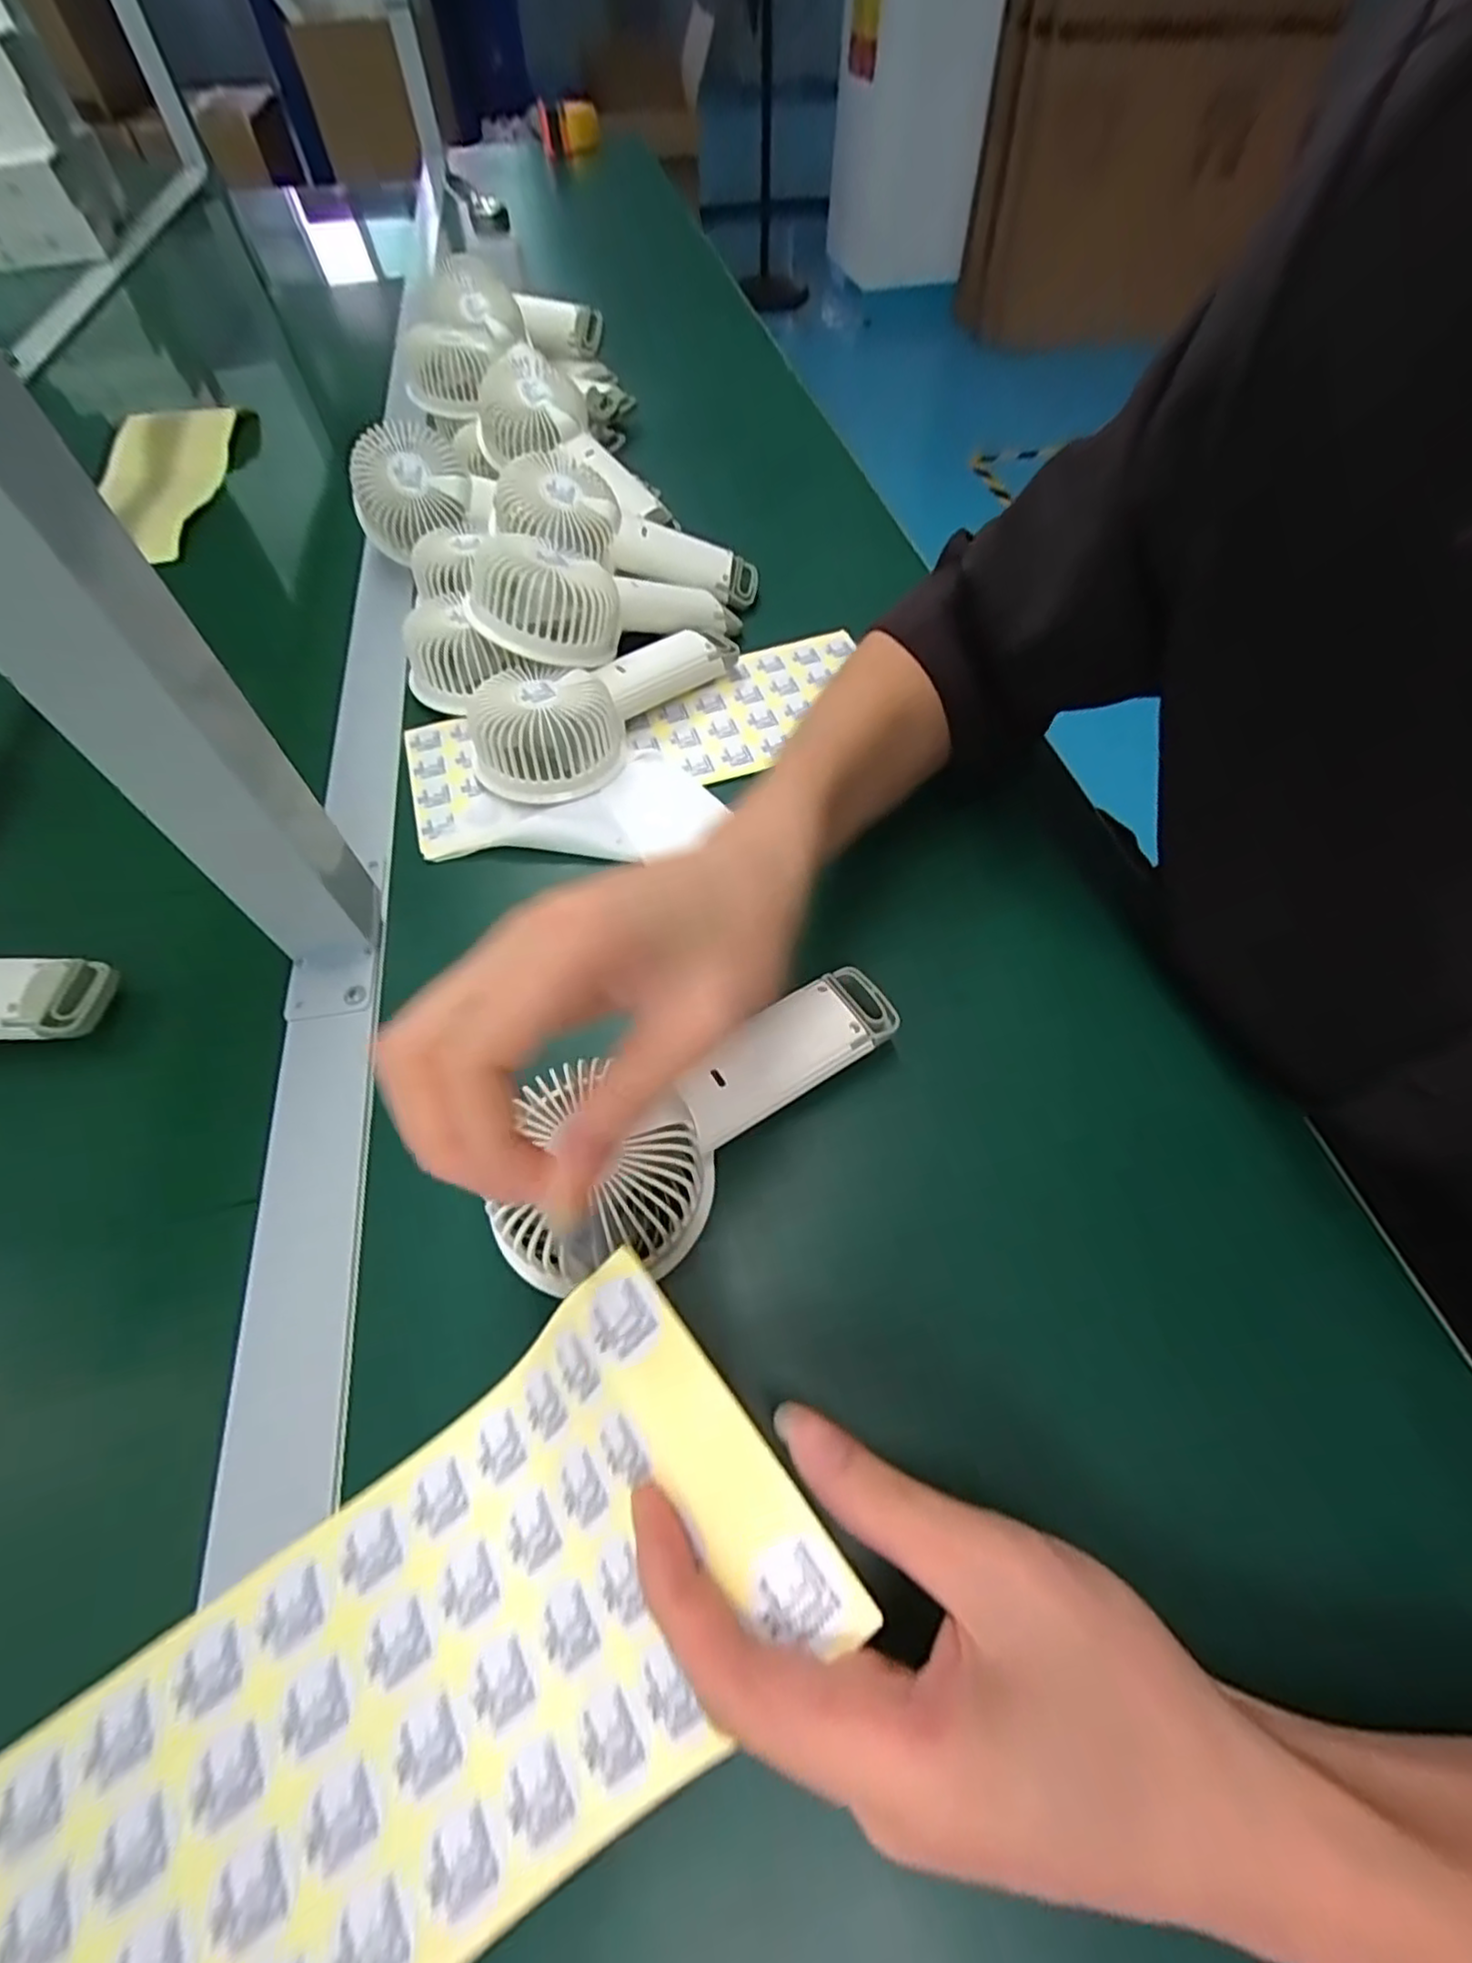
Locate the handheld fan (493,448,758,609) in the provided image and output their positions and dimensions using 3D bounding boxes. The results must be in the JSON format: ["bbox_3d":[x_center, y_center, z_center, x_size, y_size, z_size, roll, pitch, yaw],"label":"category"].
[{"bbox_3d":[-0.082,-0.315,0.479,0.166,0.048,0.075,16,58,-13],"label":"handheld fan"}]

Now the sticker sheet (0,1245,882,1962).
[{"bbox_3d":[-0.108,0.212,0.189,0.286,0.039,0.109,-37,65,-4],"label":"sticker sheet"}]

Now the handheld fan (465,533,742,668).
[{"bbox_3d":[-0.076,-0.241,0.432,0.184,0.046,0.072,-19,58,-37],"label":"handheld fan"}]

